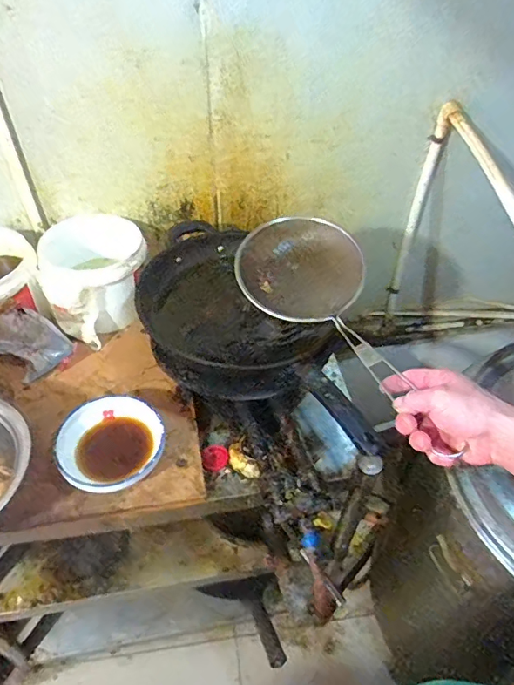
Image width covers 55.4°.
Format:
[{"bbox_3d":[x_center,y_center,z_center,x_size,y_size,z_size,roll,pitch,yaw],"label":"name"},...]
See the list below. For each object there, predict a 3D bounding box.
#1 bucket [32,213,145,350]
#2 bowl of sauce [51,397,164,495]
[{"bbox_3d":[-0.310,-0.130,0.960,0.193,0.149,0.222,-12,47,-13],"label":"bucket"},{"bbox_3d":[-0.221,0.147,0.748,0.152,0.051,0.158,1,46,-1],"label":"bowl of sauce"}]

